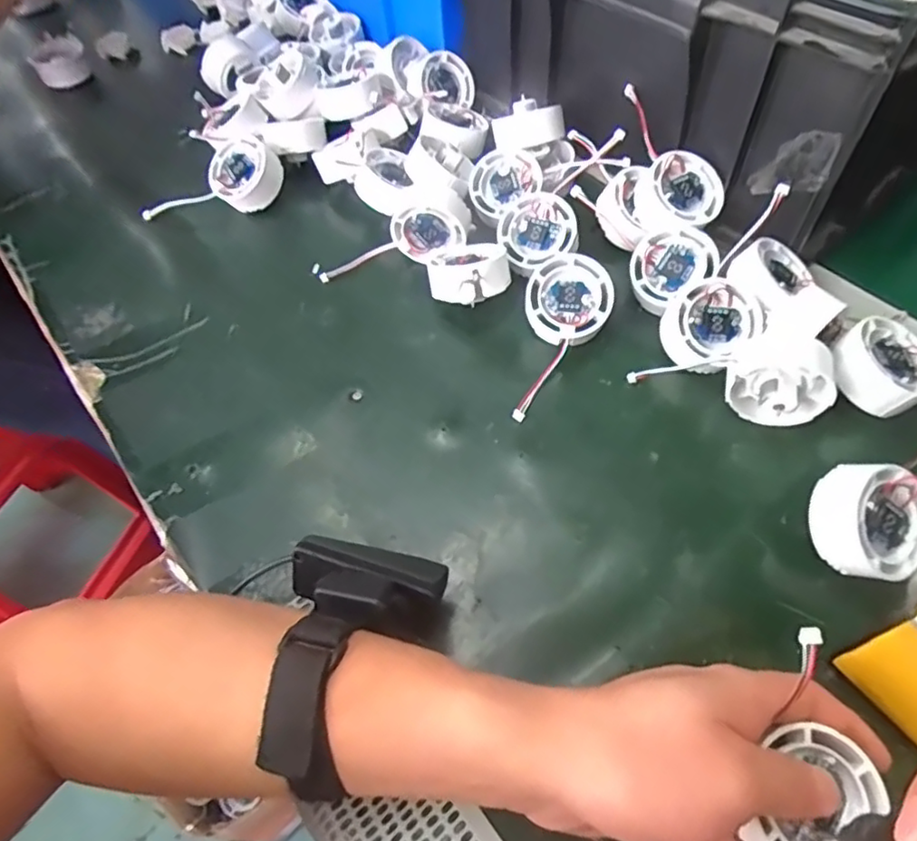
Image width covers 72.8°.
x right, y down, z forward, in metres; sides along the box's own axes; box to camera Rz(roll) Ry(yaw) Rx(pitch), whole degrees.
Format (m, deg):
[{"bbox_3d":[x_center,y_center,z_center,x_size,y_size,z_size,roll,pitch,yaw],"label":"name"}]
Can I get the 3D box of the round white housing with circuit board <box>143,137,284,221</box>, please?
[{"bbox_3d":[-0.205,-0.191,0.514,0.121,0.051,0.041,-6,56,0],"label":"round white housing with circuit board"}]

